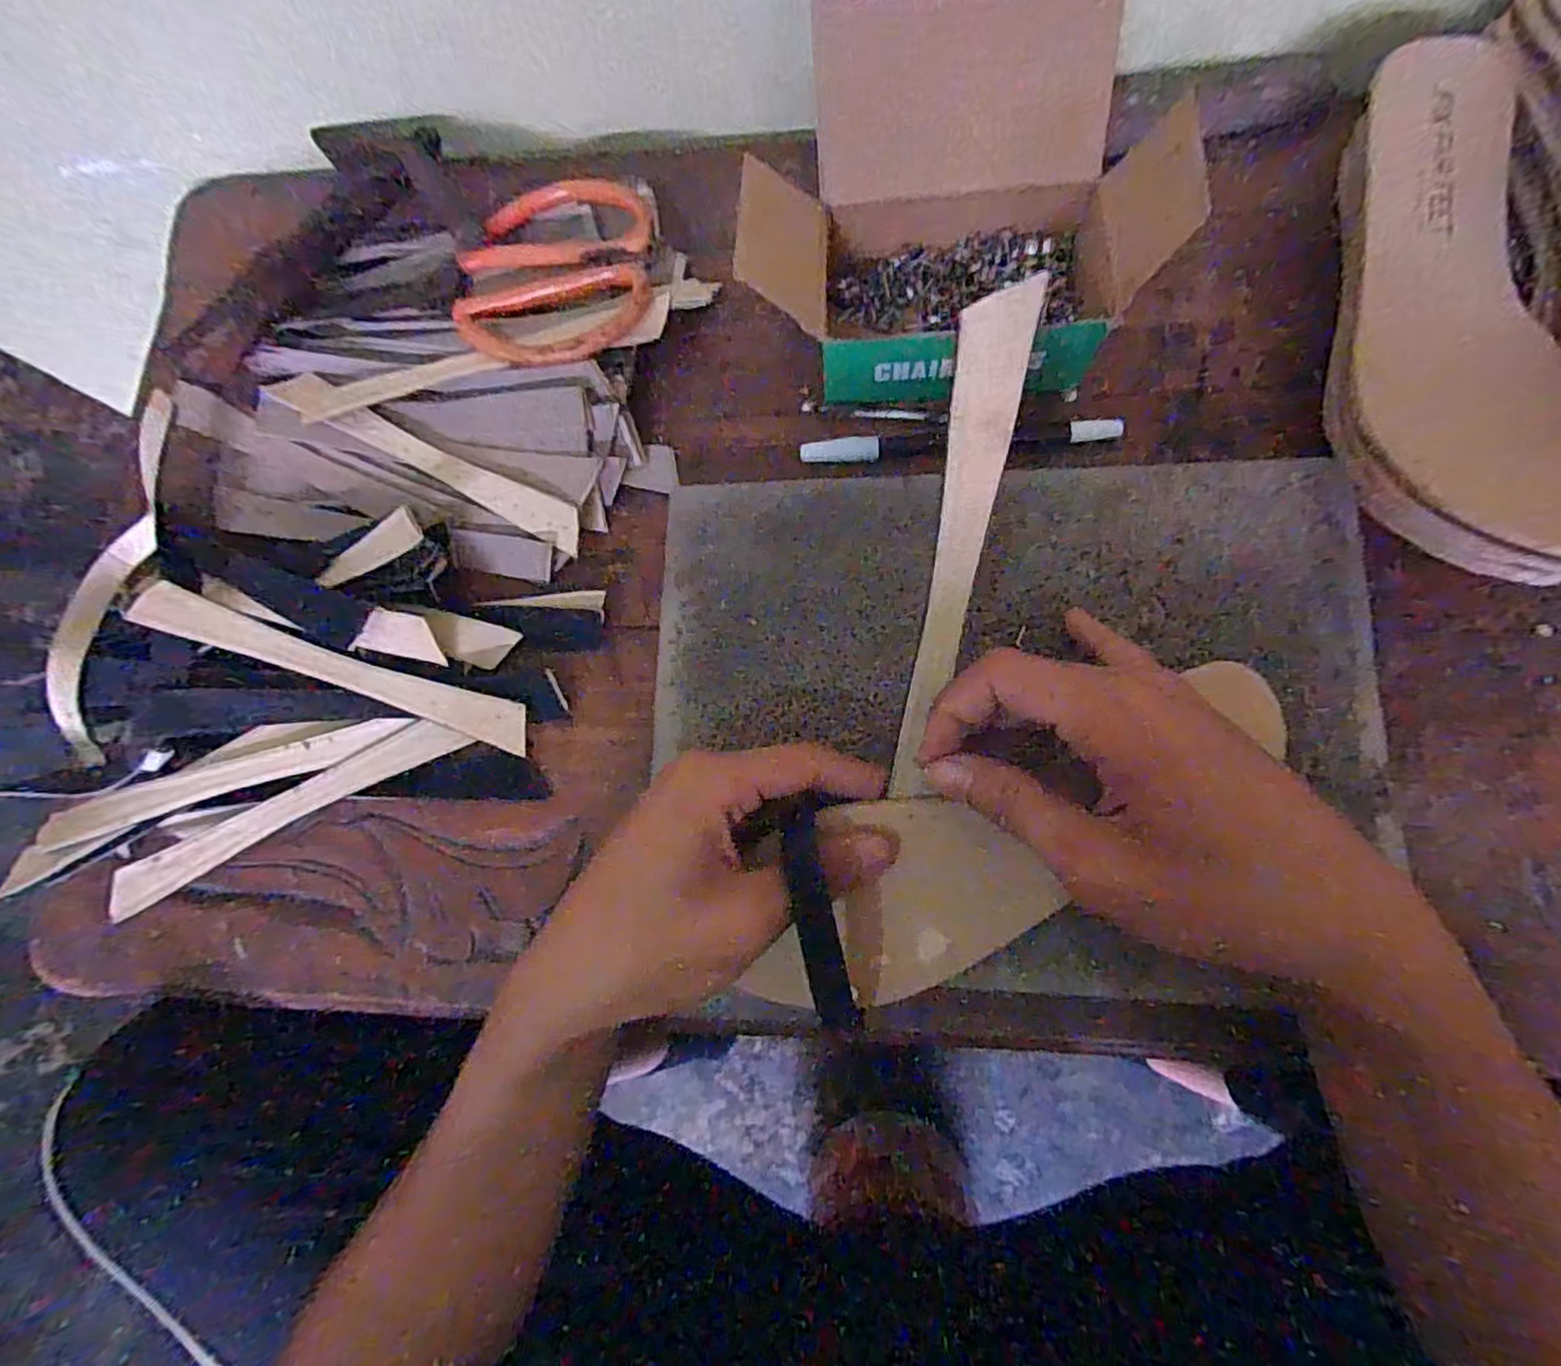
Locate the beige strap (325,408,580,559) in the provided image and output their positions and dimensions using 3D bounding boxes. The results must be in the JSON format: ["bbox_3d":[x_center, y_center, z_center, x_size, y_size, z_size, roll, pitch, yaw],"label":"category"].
[{"bbox_3d":[-0.154,-0.101,0.325,0.138,0.004,0.019,28,85,10],"label":"beige strap"}]

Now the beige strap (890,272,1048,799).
[{"bbox_3d":[0.052,-0.032,0.213,0.019,0.004,0.161,5,116,-4],"label":"beige strap"}]

